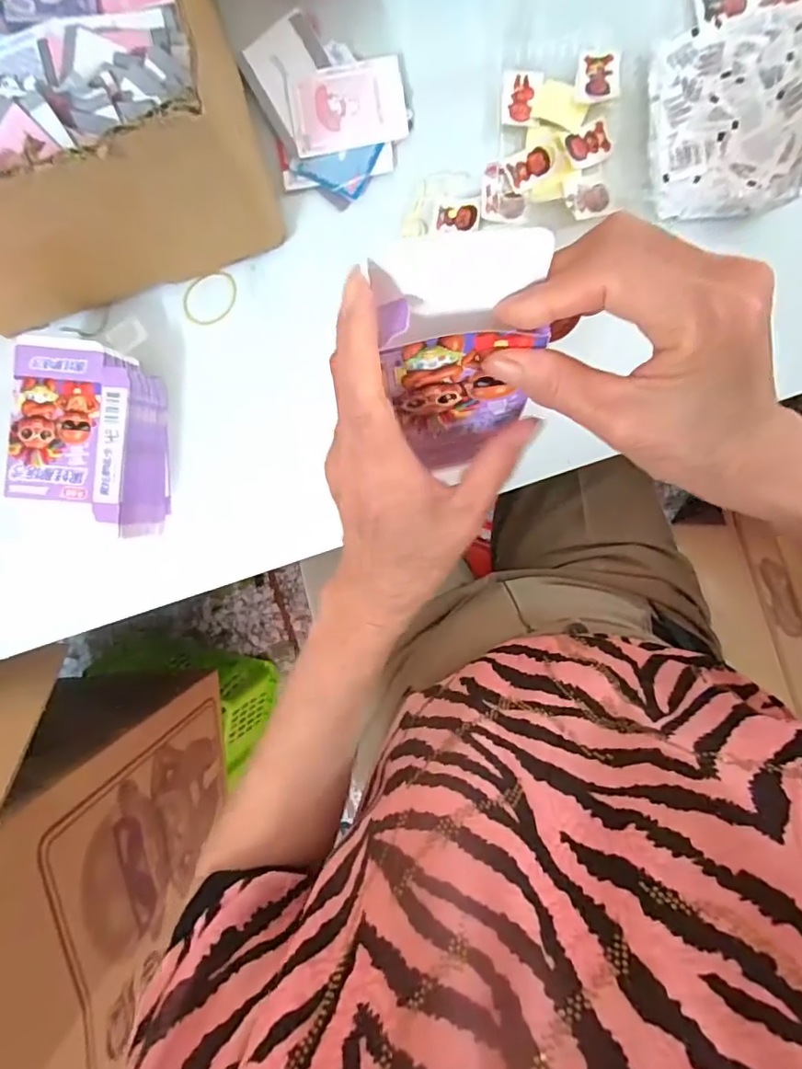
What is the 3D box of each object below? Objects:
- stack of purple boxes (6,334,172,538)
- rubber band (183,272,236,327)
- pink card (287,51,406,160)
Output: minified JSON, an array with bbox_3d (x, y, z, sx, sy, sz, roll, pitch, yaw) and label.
[{"bbox_3d":[-0.242,-0.072,0.433,0.093,0.064,0.146,5,93,4],"label":"stack of purple boxes"},{"bbox_3d":[-0.159,-0.196,0.453,0.041,0.006,0.047,19,94,3],"label":"rubber band"},{"bbox_3d":[-0.041,-0.337,0.429,0.088,0.006,0.066,-7,92,4],"label":"pink card"}]

